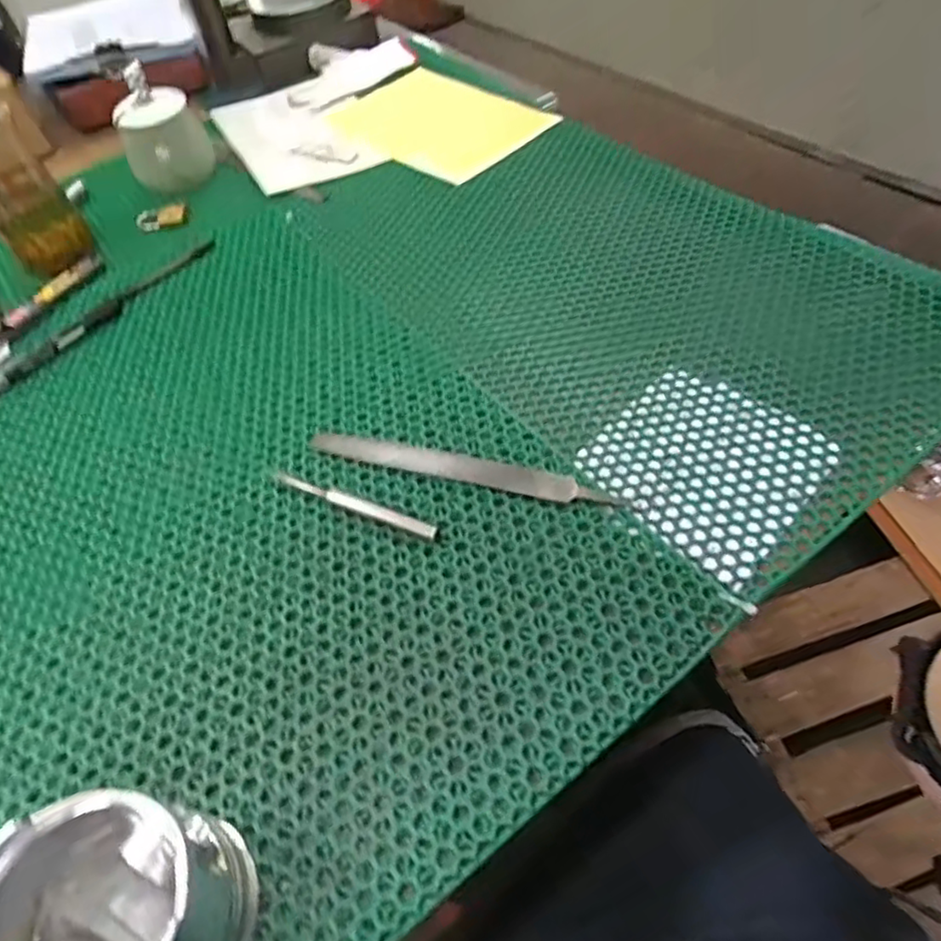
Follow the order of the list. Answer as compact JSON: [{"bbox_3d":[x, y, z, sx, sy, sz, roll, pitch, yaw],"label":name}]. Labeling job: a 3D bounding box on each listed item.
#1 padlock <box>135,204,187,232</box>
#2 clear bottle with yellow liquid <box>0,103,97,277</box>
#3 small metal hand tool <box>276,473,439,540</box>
[{"bbox_3d":[-0.344,-0.280,0.693,0.059,0.016,0.021,-6,53,2],"label":"padlock"},{"bbox_3d":[-0.445,-0.283,0.602,0.070,0.182,0.068,-35,57,-19],"label":"clear bottle with yellow liquid"},{"bbox_3d":[-0.083,0.022,0.441,0.135,0.010,0.013,18,57,18],"label":"small metal hand tool"}]

